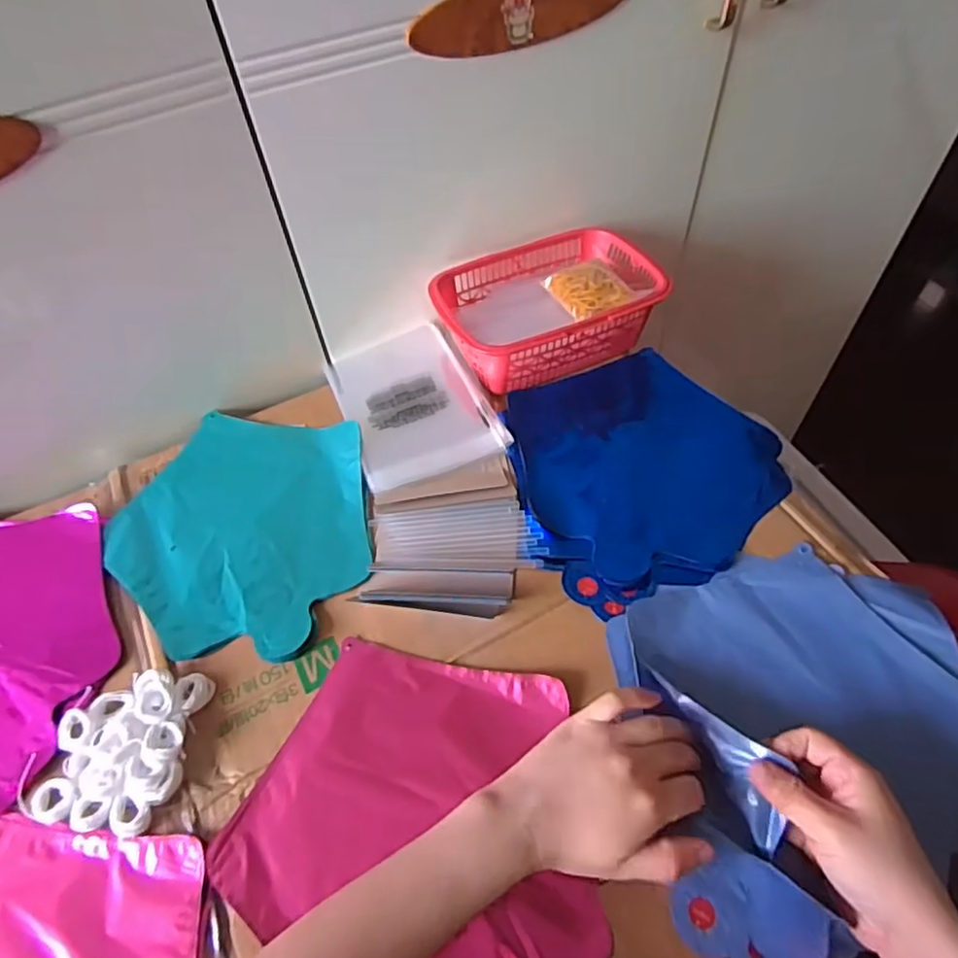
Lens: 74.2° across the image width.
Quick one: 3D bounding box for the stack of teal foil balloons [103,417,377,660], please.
[{"bbox_3d":[-0.200,0.039,0.540,0.221,0.011,0.221,5,54,7],"label":"stack of teal foil balloons"}]

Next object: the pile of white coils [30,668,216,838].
[{"bbox_3d":[-0.242,0.178,0.426,0.094,0.020,0.100,3,54,6],"label":"pile of white coils"}]

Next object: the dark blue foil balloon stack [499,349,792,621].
[{"bbox_3d":[0.141,-0.017,0.568,0.226,0.033,0.248,-20,55,-10],"label":"dark blue foil balloon stack"}]

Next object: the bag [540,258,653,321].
[{"bbox_3d":[0.111,-0.184,0.610,0.069,0.019,0.081,-22,56,-12],"label":"bag"}]

